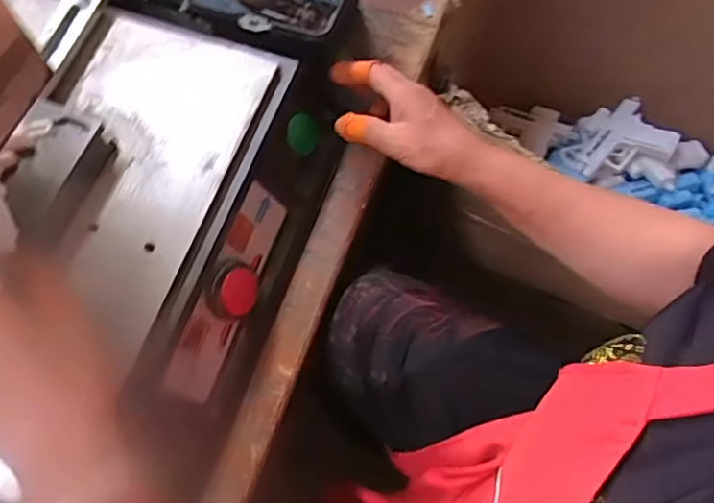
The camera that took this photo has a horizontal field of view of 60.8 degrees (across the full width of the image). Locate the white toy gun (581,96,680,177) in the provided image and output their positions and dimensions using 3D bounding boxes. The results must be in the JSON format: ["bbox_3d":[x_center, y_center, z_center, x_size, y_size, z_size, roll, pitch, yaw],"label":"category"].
[{"bbox_3d":[0.420,-0.160,0.943,0.103,0.021,0.137,42,91,9],"label":"white toy gun"}]

